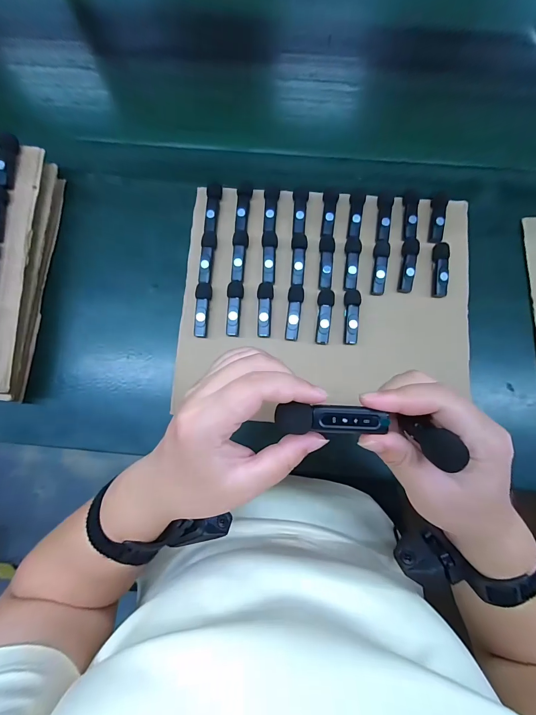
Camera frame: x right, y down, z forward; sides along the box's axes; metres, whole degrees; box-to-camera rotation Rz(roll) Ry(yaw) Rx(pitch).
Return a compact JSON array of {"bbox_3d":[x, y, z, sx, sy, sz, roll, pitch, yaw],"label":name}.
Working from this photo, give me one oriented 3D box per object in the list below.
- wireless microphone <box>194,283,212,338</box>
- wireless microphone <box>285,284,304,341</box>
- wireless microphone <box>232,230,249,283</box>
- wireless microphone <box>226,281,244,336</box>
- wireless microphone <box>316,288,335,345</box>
[{"bbox_3d":[-0.079,-0.058,0.374,0.019,0.017,0.066,1,78,1],"label":"wireless microphone"},{"bbox_3d":[0.032,-0.055,0.369,0.018,0.011,0.067,5,78,2],"label":"wireless microphone"},{"bbox_3d":[-0.035,-0.126,0.377,0.018,0.011,0.065,4,78,2],"label":"wireless microphone"},{"bbox_3d":[-0.040,-0.060,0.371,0.019,0.010,0.067,0,78,1],"label":"wireless microphone"},{"bbox_3d":[0.068,-0.050,0.367,0.019,0.009,0.067,5,78,2],"label":"wireless microphone"}]

